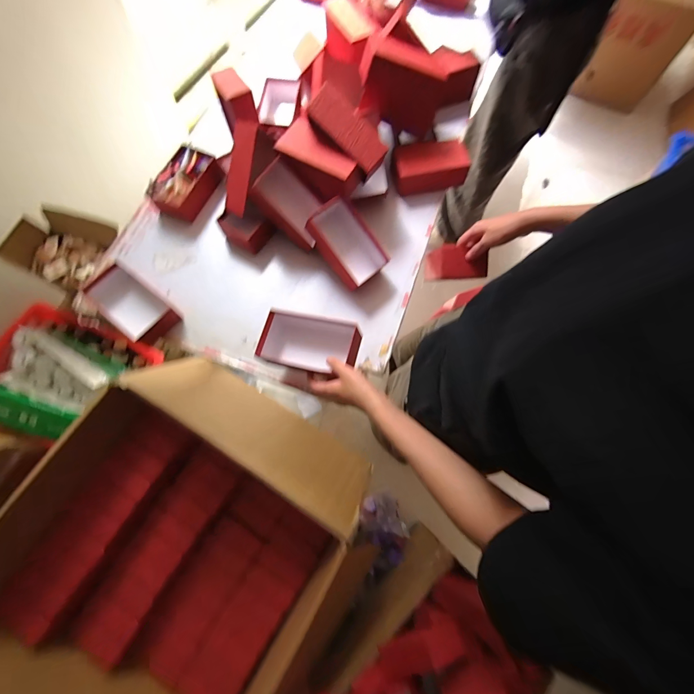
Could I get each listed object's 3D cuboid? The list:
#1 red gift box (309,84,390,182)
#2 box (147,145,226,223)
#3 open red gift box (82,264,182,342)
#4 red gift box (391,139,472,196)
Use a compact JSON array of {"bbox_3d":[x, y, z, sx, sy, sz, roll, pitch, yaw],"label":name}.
[{"bbox_3d":[0.002,-0.405,0.615,0.157,0.039,0.082,41,74,-17],"label":"red gift box"},{"bbox_3d":[-0.357,-0.362,0.716,0.097,0.055,0.160,27,74,9],"label":"box"},{"bbox_3d":[-0.416,-0.079,0.627,0.180,0.048,0.094,36,75,12],"label":"open red gift box"},{"bbox_3d":[0.186,-0.409,0.736,0.164,0.054,0.096,-7,71,-2],"label":"red gift box"}]

